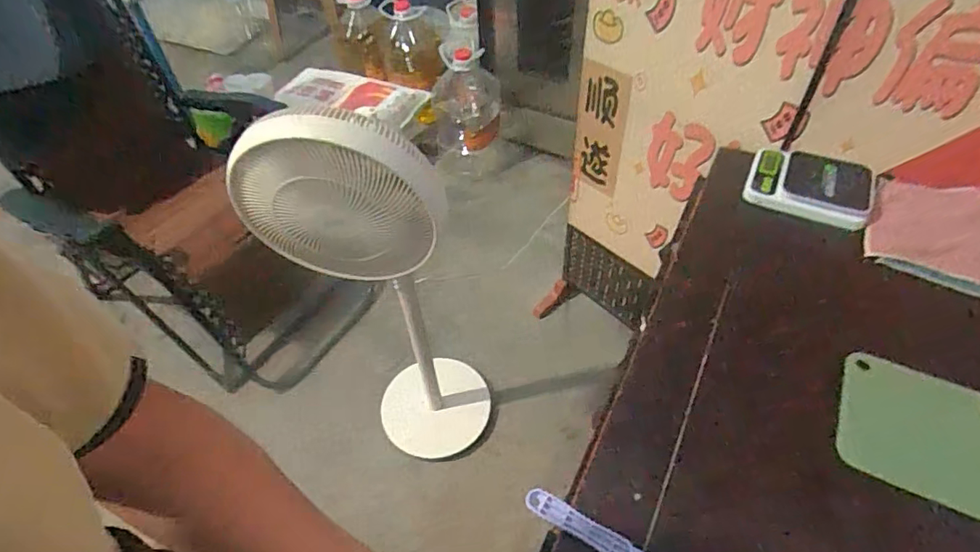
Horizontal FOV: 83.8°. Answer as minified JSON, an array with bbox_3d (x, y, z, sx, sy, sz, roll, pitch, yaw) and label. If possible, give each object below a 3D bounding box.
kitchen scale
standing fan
[{"bbox_3d":[0.566,-0.161,0.967,0.201,0.027,0.154,21,54,19],"label":"kitchen scale"},{"bbox_3d":[-0.193,0.057,1.222,0.330,1.092,0.276,2,50,4],"label":"standing fan"}]

